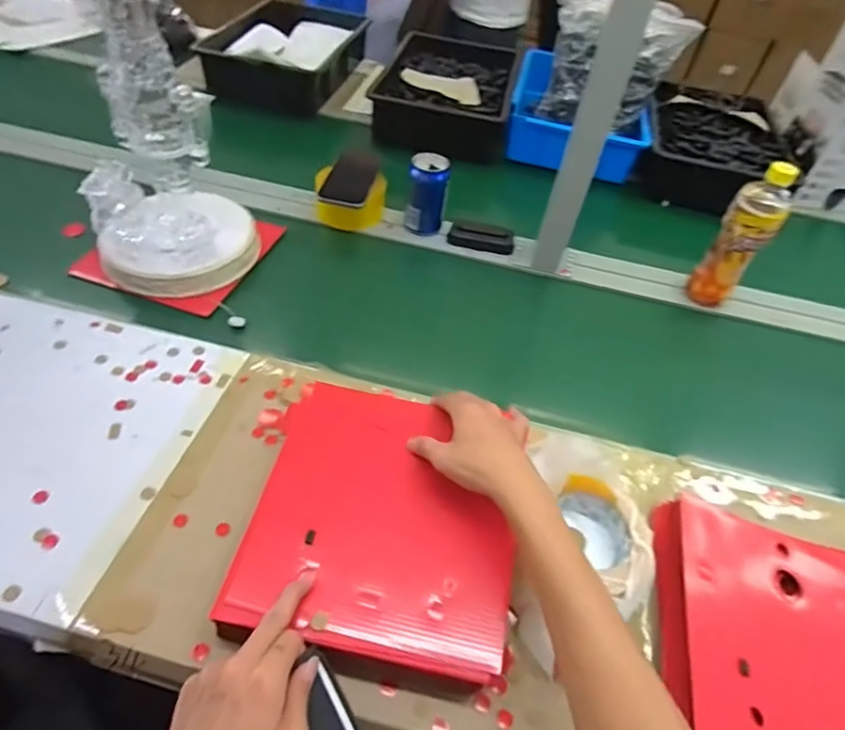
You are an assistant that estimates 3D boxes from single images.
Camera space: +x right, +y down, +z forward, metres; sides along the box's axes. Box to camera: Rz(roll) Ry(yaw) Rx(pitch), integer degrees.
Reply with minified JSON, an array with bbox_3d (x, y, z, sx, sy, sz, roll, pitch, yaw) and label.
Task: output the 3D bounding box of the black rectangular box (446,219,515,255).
[{"bbox_3d":[0.097,-0.206,0.873,0.104,0.026,0.048,15,48,7],"label":"black rectangular box"}]

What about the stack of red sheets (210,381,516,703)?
[{"bbox_3d":[-0.036,0.138,0.492,0.229,0.040,0.235,9,54,6],"label":"stack of red sheets"}]

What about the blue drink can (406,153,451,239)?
[{"bbox_3d":[0.008,-0.266,0.850,0.059,0.117,0.052,8,48,0],"label":"blue drink can"}]

